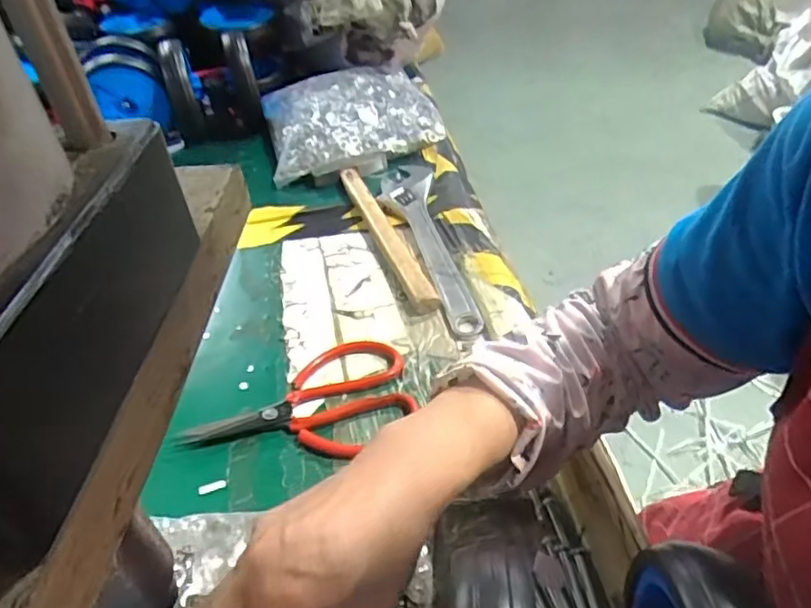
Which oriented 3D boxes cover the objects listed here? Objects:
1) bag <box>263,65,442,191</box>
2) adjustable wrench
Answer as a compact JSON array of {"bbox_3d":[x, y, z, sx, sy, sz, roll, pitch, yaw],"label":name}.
[{"bbox_3d":[-0.077,-0.257,0.839,0.232,0.070,0.199,-14,41,-8],"label":"bag"},{"bbox_3d":[0.019,-0.075,0.650,0.060,0.023,0.308,-10,40,-3],"label":"adjustable wrench"}]

